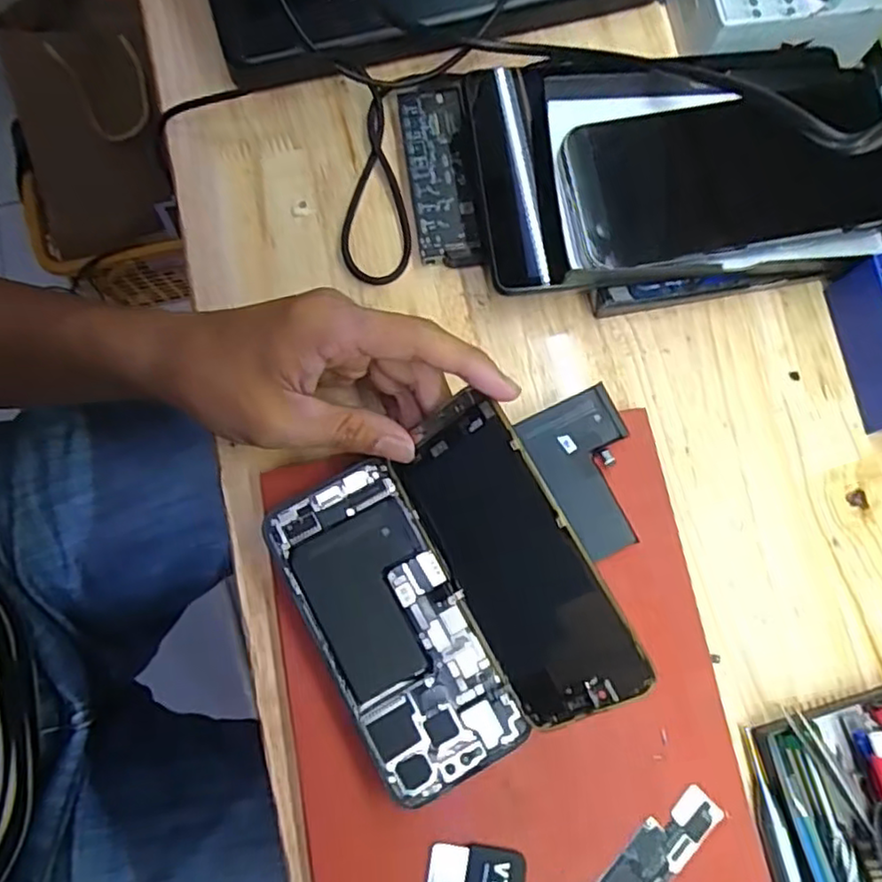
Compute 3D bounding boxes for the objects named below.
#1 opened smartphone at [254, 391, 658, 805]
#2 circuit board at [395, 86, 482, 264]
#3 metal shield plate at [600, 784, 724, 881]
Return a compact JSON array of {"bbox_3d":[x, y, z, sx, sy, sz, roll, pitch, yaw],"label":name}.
[{"bbox_3d":[0.003,0.068,0.294,0.124,0.026,0.141,-33,79,15],"label":"opened smartphone"},{"bbox_3d":[-0.001,-0.146,0.362,0.032,0.011,0.101,-9,79,-3],"label":"circuit board"},{"bbox_3d":[0.093,0.184,0.291,0.023,0.004,0.072,44,81,7],"label":"metal shield plate"}]

